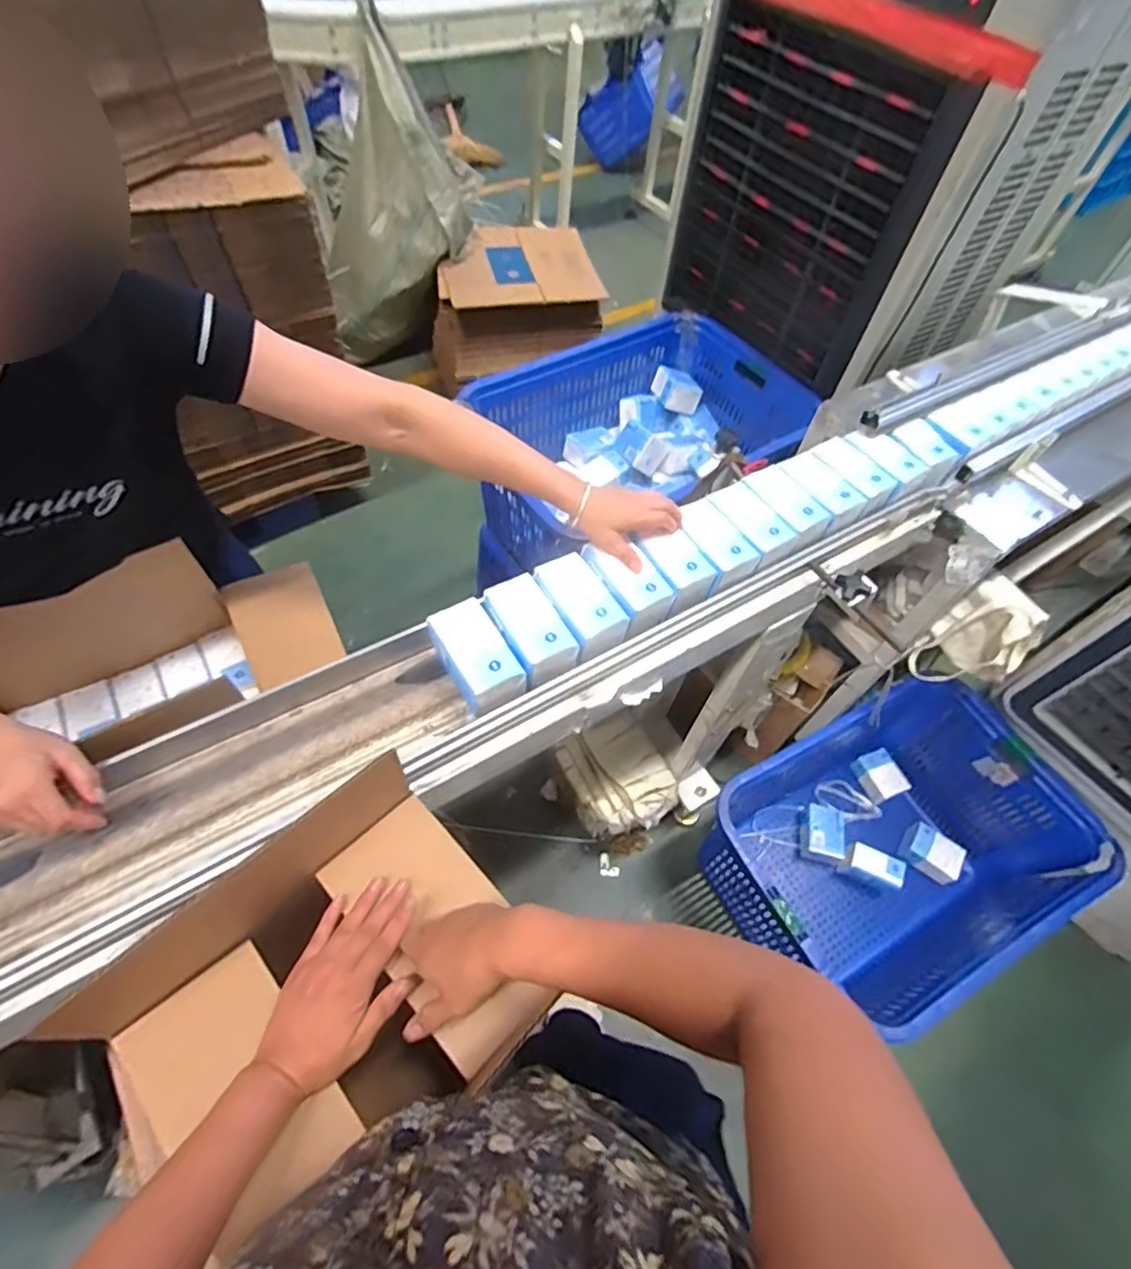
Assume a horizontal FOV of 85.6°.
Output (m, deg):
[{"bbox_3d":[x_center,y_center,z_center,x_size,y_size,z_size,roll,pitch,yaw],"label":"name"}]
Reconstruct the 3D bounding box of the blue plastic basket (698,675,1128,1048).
[{"bbox_3d":[0.713,0.501,1.410,0.732,0.405,0.518,-21,60,-17],"label":"blue plastic basket"}]

